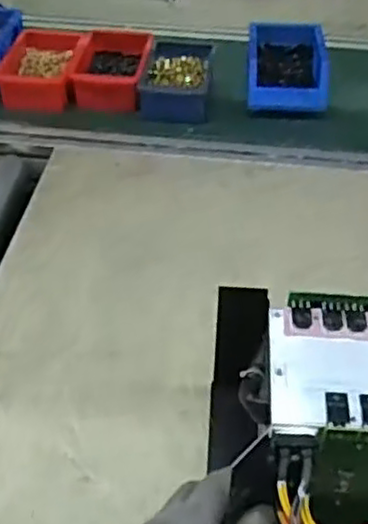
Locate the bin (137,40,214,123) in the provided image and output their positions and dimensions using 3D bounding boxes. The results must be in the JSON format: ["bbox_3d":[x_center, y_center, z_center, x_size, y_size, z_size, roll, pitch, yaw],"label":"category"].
[{"bbox_3d":[-0.009,-0.256,0.987,0.094,0.048,0.145,5,44,3],"label":"bin"}]

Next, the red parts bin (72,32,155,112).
[{"bbox_3d":[-0.101,-0.278,1.002,0.100,0.051,0.145,5,44,2],"label":"red parts bin"}]

